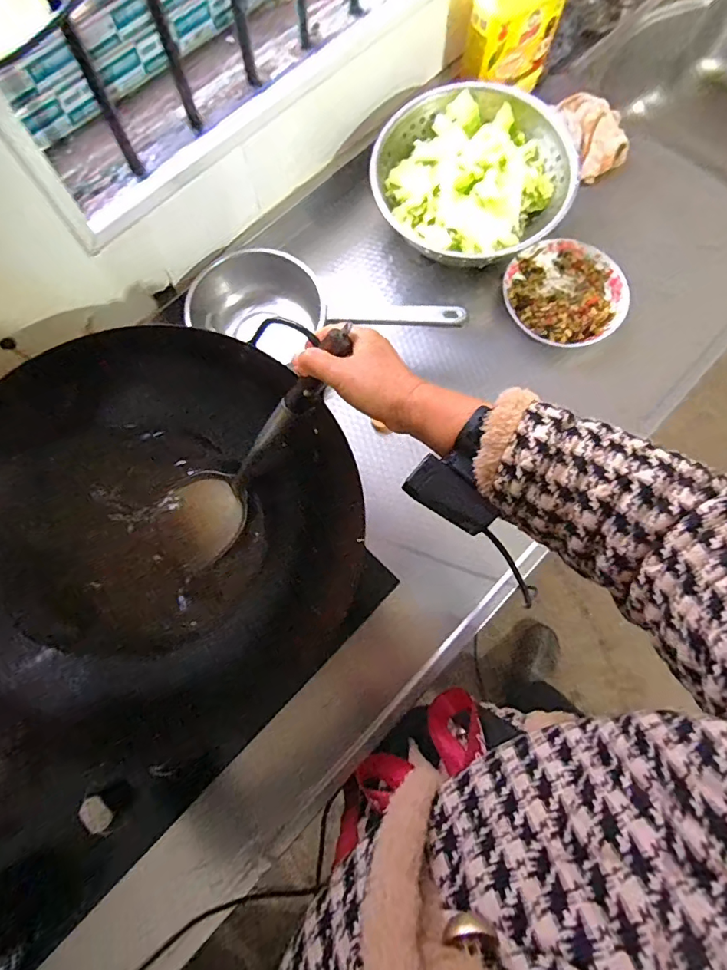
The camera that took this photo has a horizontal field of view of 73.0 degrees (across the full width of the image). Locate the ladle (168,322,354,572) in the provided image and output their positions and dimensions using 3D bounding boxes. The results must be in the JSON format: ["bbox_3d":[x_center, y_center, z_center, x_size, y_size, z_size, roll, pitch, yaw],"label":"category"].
[{"bbox_3d":[-0.100,-0.030,0.481,0.294,0.059,0.094,-42,67,28],"label":"ladle"}]

